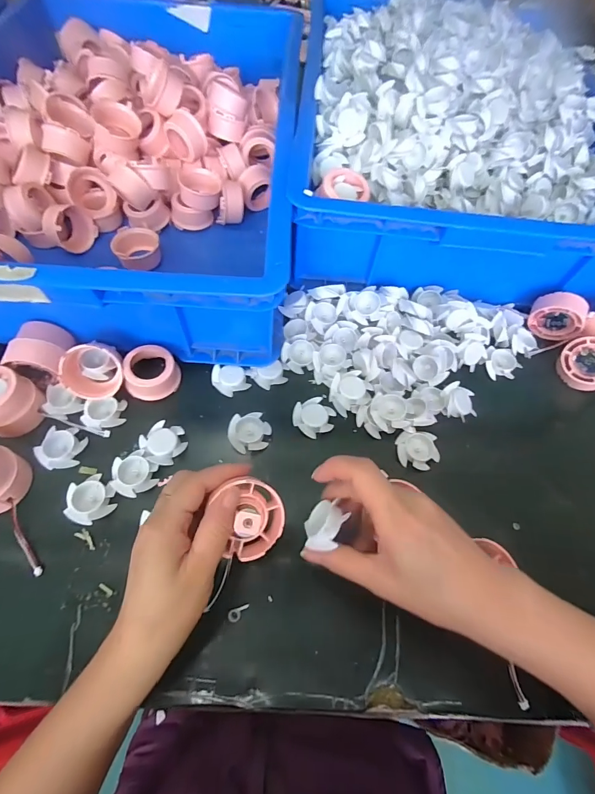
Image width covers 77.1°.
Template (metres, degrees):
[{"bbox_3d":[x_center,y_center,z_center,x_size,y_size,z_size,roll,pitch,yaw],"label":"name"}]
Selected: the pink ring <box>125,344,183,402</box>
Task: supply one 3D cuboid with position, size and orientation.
[{"bbox_3d":[-0.149,-0.024,0.384,0.047,0.034,0.049,2,62,-3],"label":"pink ring"}]

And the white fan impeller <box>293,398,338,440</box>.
[{"bbox_3d":[0.016,0.020,0.377,0.040,0.009,0.037,-27,67,-17],"label":"white fan impeller"}]

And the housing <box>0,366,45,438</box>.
[{"bbox_3d":[-0.278,0.003,0.349,0.053,0.043,0.052,24,63,9],"label":"housing"}]

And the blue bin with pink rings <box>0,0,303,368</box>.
[{"bbox_3d":[-0.233,-0.326,0.484,0.456,0.125,0.595,3,62,-2],"label":"blue bin with pink rings"}]

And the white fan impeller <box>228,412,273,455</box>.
[{"bbox_3d":[-0.046,0.035,0.365,0.040,0.014,0.038,-7,63,-7],"label":"white fan impeller"}]

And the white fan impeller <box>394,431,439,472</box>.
[{"bbox_3d":[0.117,0.053,0.364,0.038,0.013,0.035,2,62,-3],"label":"white fan impeller"}]

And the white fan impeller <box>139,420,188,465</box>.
[{"bbox_3d":[-0.128,0.044,0.356,0.037,0.013,0.039,2,62,-3],"label":"white fan impeller"}]

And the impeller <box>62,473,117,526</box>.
[{"bbox_3d":[-0.181,0.089,0.326,0.039,0.009,0.036,-33,69,-19],"label":"impeller"}]

